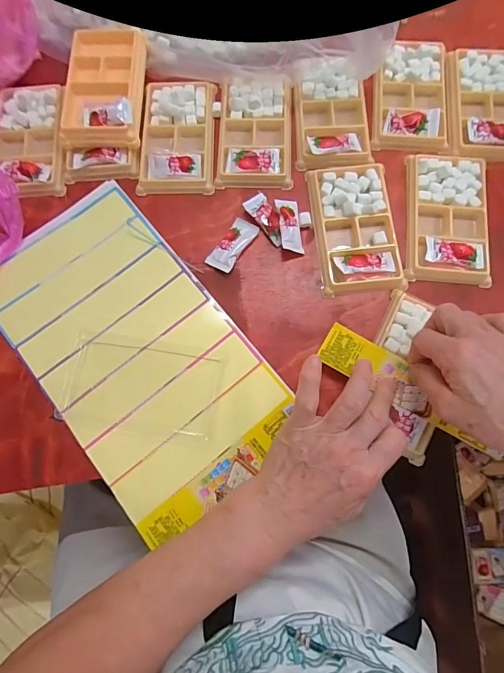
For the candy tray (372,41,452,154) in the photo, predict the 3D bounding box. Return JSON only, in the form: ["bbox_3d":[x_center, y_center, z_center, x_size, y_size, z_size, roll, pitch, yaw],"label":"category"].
[{"bbox_3d":[0.173,-0.261,0.410,0.077,0.014,0.127,5,77,3],"label":"candy tray"}]

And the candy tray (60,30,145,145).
[{"bbox_3d":[-0.159,-0.270,0.411,0.080,0.027,0.141,-1,77,1],"label":"candy tray"}]

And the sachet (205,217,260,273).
[{"bbox_3d":[-0.020,-0.091,0.381,0.027,0.005,0.058,33,80,9],"label":"sachet"}]

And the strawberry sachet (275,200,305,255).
[{"bbox_3d":[0.038,-0.110,0.380,0.022,0.011,0.055,-8,76,0],"label":"strawberry sachet"}]

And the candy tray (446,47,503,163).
[{"bbox_3d":[0.250,-0.249,0.407,0.079,0.014,0.134,3,77,2],"label":"candy tray"}]

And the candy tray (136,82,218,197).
[{"bbox_3d":[-0.079,-0.218,0.405,0.078,0.011,0.135,0,77,1],"label":"candy tray"}]

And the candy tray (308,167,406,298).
[{"bbox_3d":[0.102,-0.109,0.374,0.078,0.014,0.135,-5,76,0],"label":"candy tray"}]

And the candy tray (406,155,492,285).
[{"bbox_3d":[0.192,-0.117,0.374,0.074,0.014,0.133,5,77,3],"label":"candy tray"}]

